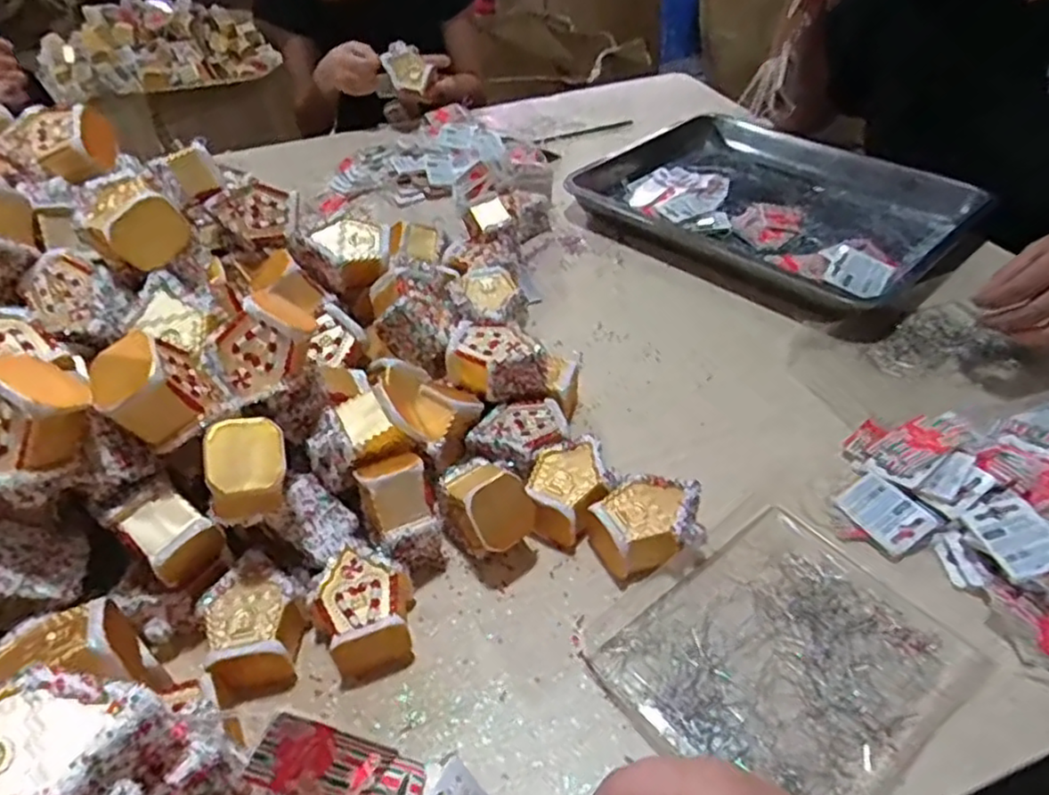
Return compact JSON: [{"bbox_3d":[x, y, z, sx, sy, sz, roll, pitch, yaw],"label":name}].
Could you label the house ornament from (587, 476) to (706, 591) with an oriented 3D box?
[{"bbox_3d":[0.093,0.095,0.493,0.081,0.046,0.066,-24,47,-20],"label":"house ornament"}]

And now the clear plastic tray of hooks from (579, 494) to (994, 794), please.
[{"bbox_3d":[0.167,0.169,0.441,0.201,0.010,0.183,-30,49,-25],"label":"clear plastic tray of hooks"}]

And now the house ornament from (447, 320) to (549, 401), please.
[{"bbox_3d":[-0.023,-0.028,0.571,0.081,0.047,0.051,22,49,25],"label":"house ornament"}]

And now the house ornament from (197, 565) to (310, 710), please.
[{"bbox_3d":[-0.177,0.155,0.444,0.064,0.046,0.075,-15,44,-12],"label":"house ornament"}]

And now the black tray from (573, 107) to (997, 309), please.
[{"bbox_3d":[0.287,-0.241,0.830,0.289,0.074,0.423,-34,51,-28],"label":"black tray"}]

